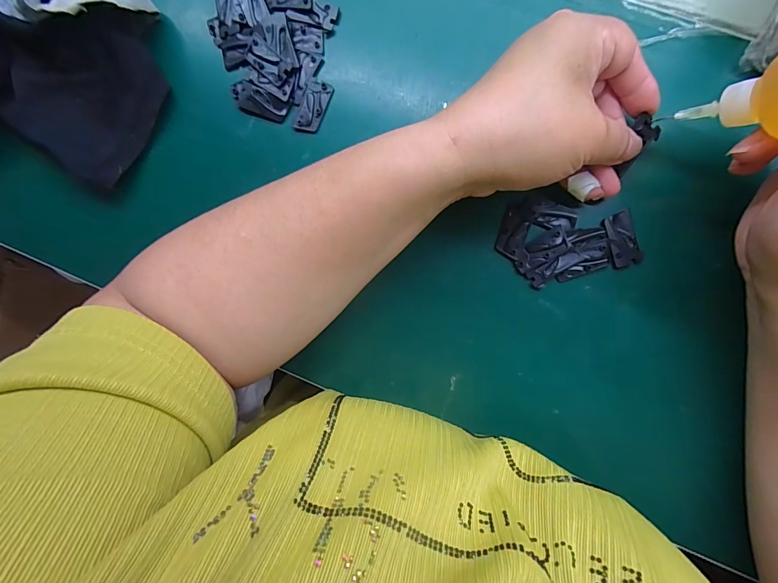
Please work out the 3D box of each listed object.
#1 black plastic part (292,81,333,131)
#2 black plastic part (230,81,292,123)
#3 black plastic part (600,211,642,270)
[{"bbox_3d":[-0.051,-0.125,0.261,0.017,0.004,0.033,23,98,4],"label":"black plastic part"},{"bbox_3d":[-0.089,-0.128,0.263,0.043,0.004,0.018,28,98,3],"label":"black plastic part"},{"bbox_3d":[0.147,-0.032,0.242,0.019,0.004,0.033,-18,93,8],"label":"black plastic part"}]

